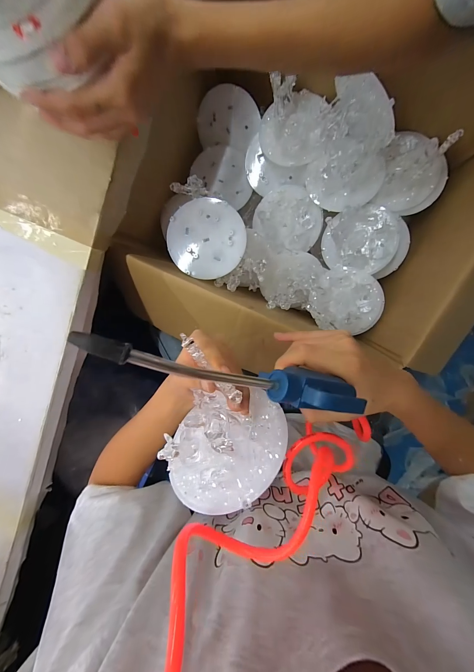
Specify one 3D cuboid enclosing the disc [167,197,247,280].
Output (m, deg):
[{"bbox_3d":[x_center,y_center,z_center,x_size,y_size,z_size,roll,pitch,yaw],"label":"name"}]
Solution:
[{"bbox_3d":[-0.050,-0.162,0.429,0.125,0.010,0.124,0,99,2],"label":"disc"}]

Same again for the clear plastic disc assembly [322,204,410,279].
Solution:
[{"bbox_3d":[0.242,-0.173,0.478,0.161,0.064,0.118,15,103,3],"label":"clear plastic disc assembly"}]

